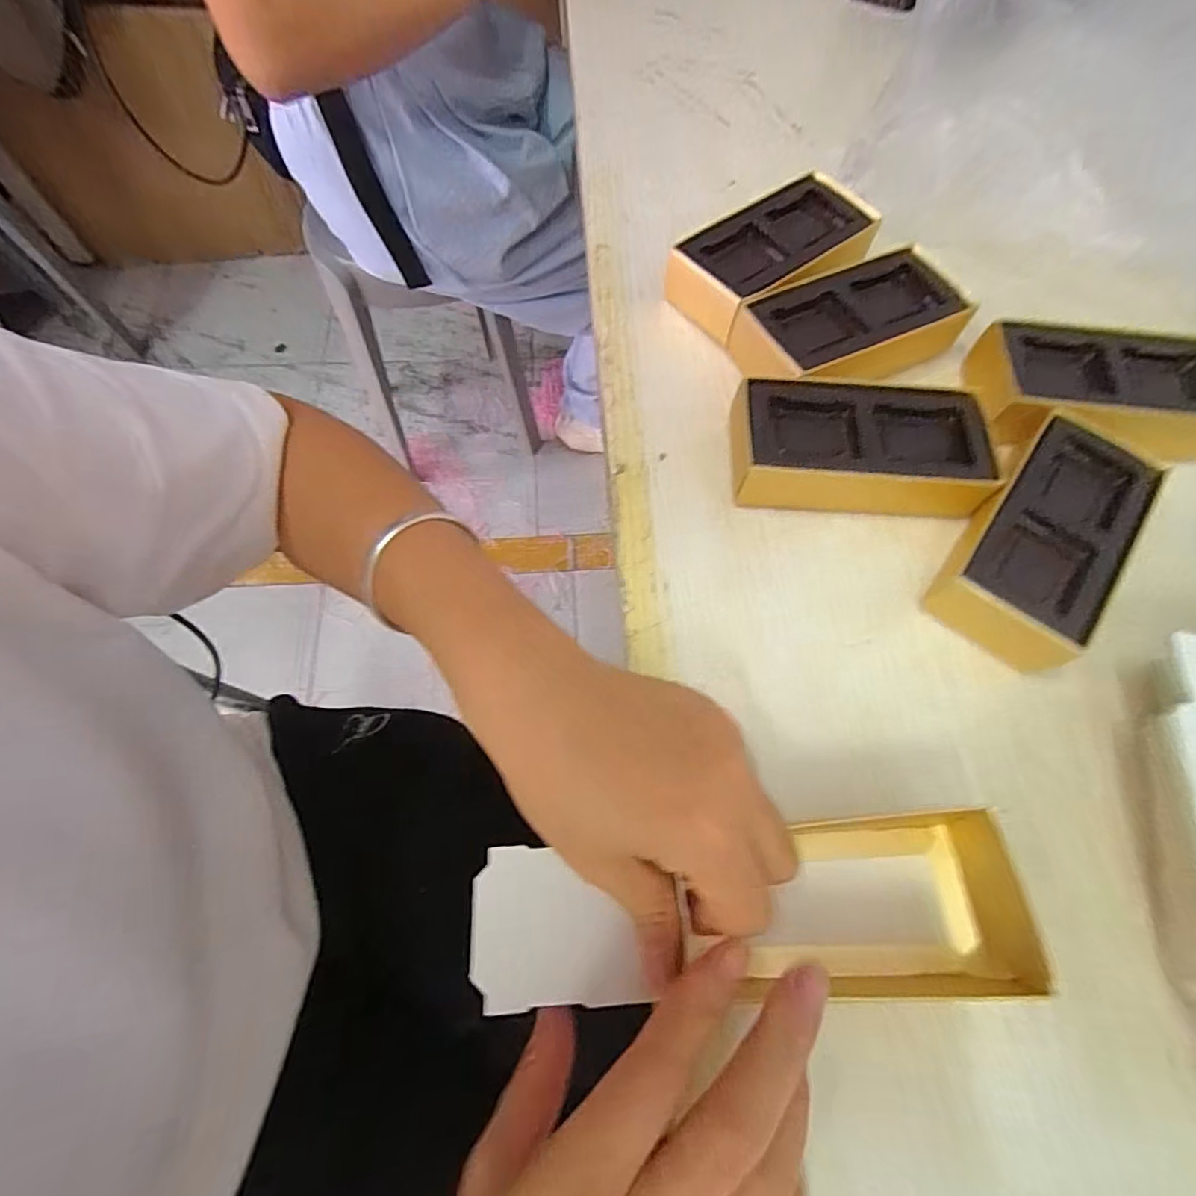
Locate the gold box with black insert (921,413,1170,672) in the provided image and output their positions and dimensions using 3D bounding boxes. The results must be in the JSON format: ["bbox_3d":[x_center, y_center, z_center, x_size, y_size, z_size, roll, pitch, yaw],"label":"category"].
[{"bbox_3d":[0.202,-0.027,0.261,0.057,0.031,0.120,39,71,14],"label":"gold box with black insert"}]

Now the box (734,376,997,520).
[{"bbox_3d":[0.129,-0.073,0.279,0.125,0.033,0.059,5,67,1],"label":"box"}]

